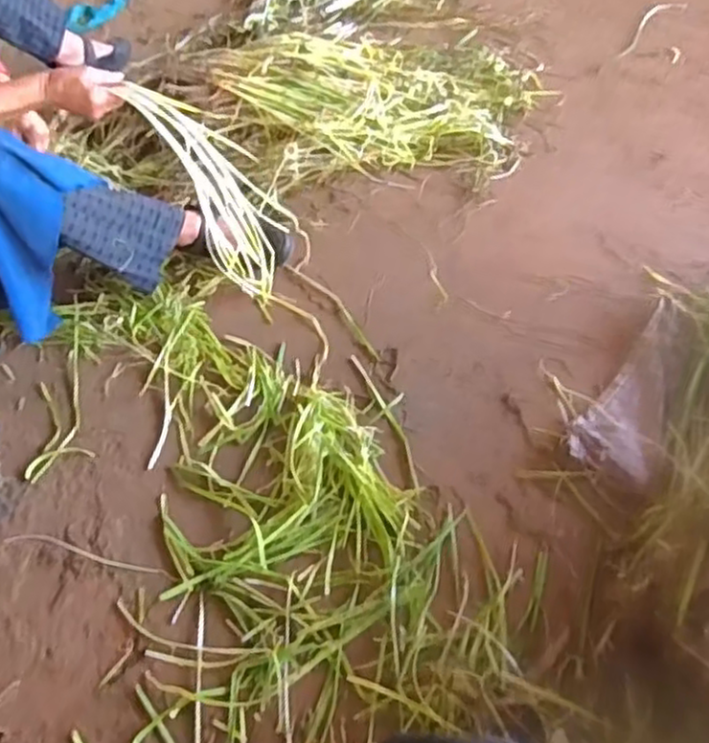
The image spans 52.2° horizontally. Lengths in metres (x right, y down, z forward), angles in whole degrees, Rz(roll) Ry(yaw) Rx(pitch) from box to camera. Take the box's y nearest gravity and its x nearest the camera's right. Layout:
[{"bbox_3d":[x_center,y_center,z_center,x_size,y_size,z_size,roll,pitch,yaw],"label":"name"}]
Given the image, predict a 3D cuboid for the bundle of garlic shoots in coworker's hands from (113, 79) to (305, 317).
[{"bbox_3d":[-0.192,-0.267,1.099,0.089,0.378,0.124,-38,23,-25],"label":"bundle of garlic shoots in coworker's hands"}]

